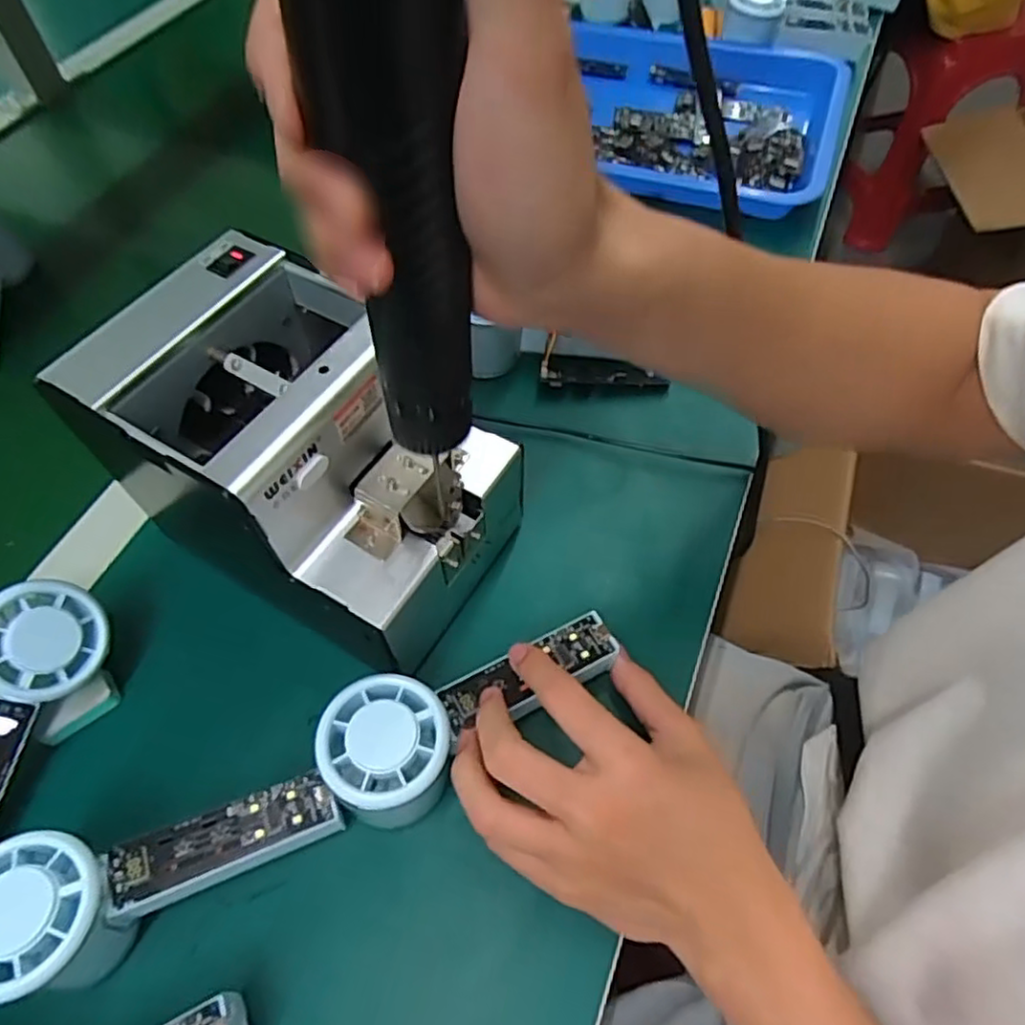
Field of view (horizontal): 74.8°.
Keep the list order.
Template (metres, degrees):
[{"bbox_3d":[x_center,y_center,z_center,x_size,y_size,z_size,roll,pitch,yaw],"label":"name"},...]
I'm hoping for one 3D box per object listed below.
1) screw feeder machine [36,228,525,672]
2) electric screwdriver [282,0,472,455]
[{"bbox_3d":[-0.101,-0.023,0.359,0.179,0.155,0.128,23,62,15],"label":"screw feeder machine"},{"bbox_3d":[-0.031,-0.091,0.191,0.037,0.192,0.025,-15,58,-9],"label":"electric screwdriver"}]

